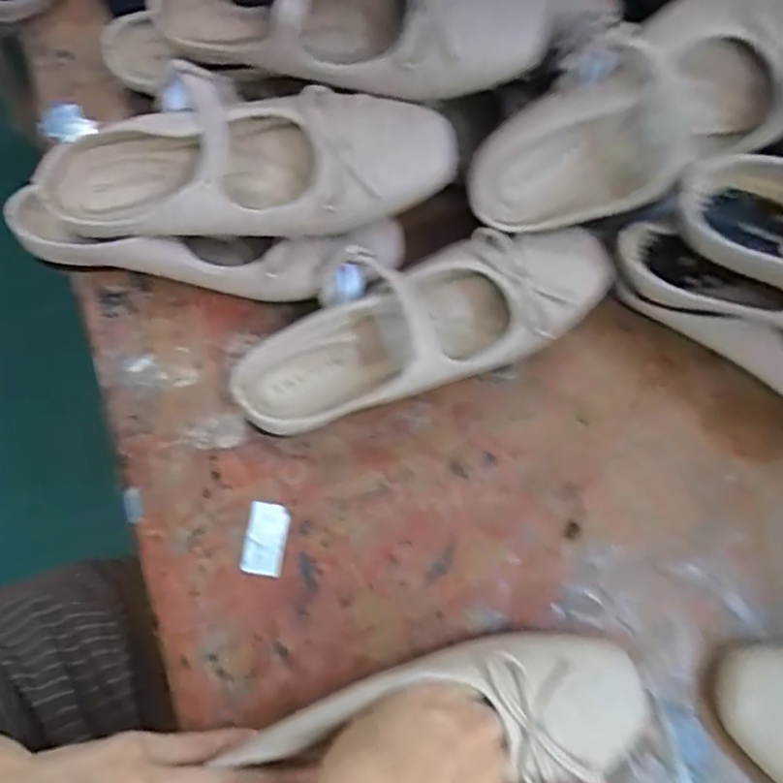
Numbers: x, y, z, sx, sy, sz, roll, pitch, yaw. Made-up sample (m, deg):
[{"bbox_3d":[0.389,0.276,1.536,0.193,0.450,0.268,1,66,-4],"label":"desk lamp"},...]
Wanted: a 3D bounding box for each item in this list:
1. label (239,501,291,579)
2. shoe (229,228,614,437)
[{"bbox_3d":[-0.074,0.086,0.382,0.023,0.004,0.041,8,69,3],"label":"label"},{"bbox_3d":[0.019,-0.041,0.401,0.236,0.051,0.087,-18,71,-7],"label":"shoe"}]

